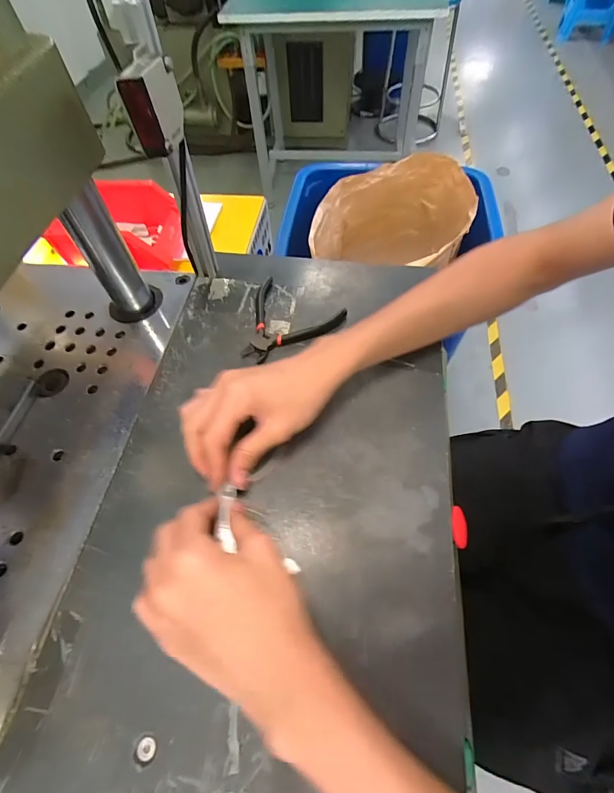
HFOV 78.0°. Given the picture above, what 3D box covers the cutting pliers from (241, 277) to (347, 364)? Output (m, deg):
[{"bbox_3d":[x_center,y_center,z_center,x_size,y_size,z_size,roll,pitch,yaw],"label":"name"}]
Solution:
[{"bbox_3d":[-0.030,-0.080,0.419,0.109,0.011,0.107,29,64,18],"label":"cutting pliers"}]

